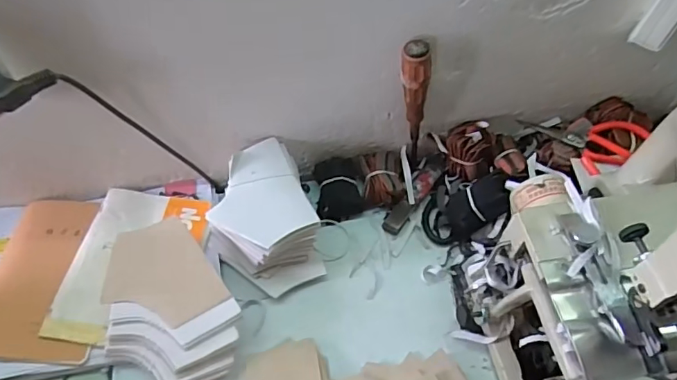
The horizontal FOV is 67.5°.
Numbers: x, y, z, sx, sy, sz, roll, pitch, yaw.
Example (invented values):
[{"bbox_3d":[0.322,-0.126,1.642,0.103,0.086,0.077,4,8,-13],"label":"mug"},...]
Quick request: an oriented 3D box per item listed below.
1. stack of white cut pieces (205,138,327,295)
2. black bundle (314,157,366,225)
[{"bbox_3d":[-0.092,0.036,0.611,0.122,0.082,0.165,-15,58,-12],"label":"stack of white cut pieces"},{"bbox_3d":[-0.002,-0.002,0.673,0.061,0.034,0.078,-9,57,-8],"label":"black bundle"}]

